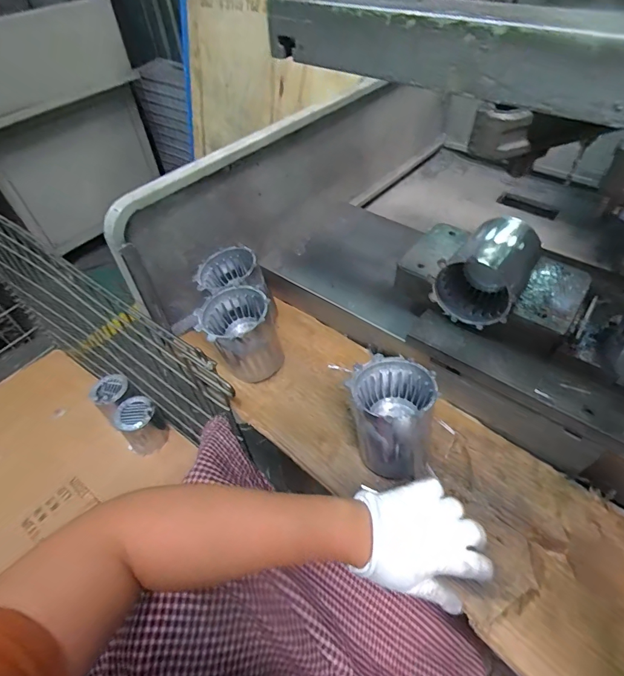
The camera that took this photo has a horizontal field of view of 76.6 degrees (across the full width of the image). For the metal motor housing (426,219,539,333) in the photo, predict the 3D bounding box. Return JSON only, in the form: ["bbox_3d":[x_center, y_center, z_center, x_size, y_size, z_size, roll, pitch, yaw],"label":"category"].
[{"bbox_3d":[0.221,-0.088,0.496,0.095,0.095,0.118,27,56,24],"label":"metal motor housing"}]

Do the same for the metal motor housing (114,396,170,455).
[{"bbox_3d":[-0.400,0.206,0.933,0.091,0.121,0.093,-29,54,-20],"label":"metal motor housing"}]

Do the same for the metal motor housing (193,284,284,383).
[{"bbox_3d":[-0.104,0.003,0.575,0.090,0.122,0.094,-2,49,2],"label":"metal motor housing"}]

